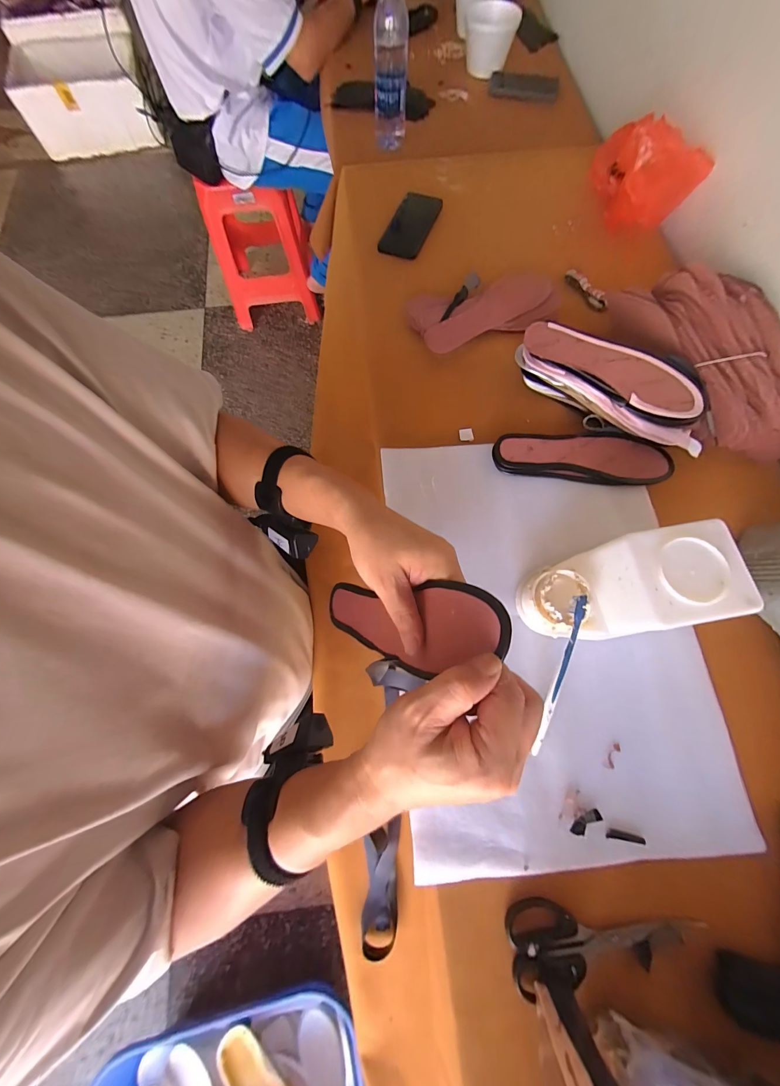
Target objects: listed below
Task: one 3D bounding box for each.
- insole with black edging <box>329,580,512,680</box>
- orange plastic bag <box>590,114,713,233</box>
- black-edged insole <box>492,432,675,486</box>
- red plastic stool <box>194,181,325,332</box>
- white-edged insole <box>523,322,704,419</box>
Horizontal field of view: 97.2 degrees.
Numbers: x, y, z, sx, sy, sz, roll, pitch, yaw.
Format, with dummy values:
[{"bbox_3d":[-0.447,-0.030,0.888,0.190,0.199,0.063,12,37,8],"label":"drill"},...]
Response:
[{"bbox_3d":[0.001,0.074,0.319,0.009,0.247,0.070,22,71,-31],"label":"insole with black edging"},{"bbox_3d":[0.444,-0.651,0.601,0.155,0.141,0.140,-9,74,-3],"label":"orange plastic bag"},{"bbox_3d":[0.274,-0.127,0.495,0.240,0.015,0.077,8,84,4],"label":"black-edged insole"},{"bbox_3d":[-0.493,-1.178,1.348,0.340,0.462,0.372,-4,74,-1],"label":"red plastic stool"},{"bbox_3d":[0.300,-0.239,0.470,0.237,0.026,0.080,25,75,7],"label":"white-edged insole"}]

